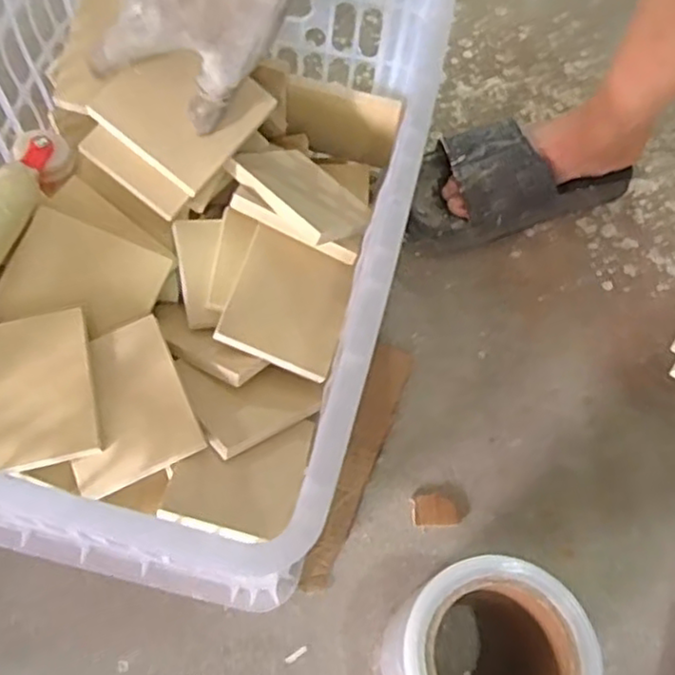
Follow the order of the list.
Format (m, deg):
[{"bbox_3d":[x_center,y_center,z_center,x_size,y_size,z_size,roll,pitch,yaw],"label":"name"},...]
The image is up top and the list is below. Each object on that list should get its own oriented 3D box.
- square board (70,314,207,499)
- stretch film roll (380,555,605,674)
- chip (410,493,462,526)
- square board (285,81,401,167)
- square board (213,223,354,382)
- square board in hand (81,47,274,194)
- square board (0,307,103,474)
[{"bbox_3d":[-0.135,0.039,0.422,0.076,0.006,0.096,-22,65,-15],"label":"square board"},{"bbox_3d":[0.085,0.203,0.422,0.106,0.118,0.106,2,63,-4],"label":"stretch film roll"},{"bbox_3d":[0.074,0.131,0.513,0.035,0.005,0.023,0,64,-5],"label":"chip"},{"bbox_3d":[0.003,-0.183,0.592,0.094,0.079,0.010,10,63,0],"label":"square board"},{"bbox_3d":[-0.033,-0.025,0.470,0.079,0.008,0.090,24,62,-11],"label":"square board"},{"bbox_3d":[-0.109,-0.163,0.477,0.092,0.009,0.094,39,73,-6],"label":"square board in hand"},{"bbox_3d":[-0.198,0.033,0.420,0.088,0.004,0.096,-12,69,-8],"label":"square board"}]

